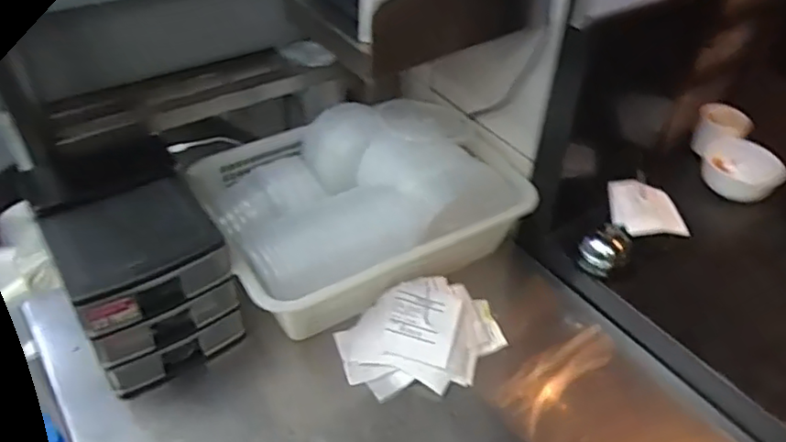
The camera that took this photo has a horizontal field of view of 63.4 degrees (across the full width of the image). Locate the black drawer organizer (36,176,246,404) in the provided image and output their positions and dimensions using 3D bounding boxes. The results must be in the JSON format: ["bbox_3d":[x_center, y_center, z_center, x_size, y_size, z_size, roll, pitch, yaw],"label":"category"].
[{"bbox_3d":[-0.284,0.072,0.739,0.156,0.181,0.161,-24,48,-26],"label":"black drawer organizer"}]

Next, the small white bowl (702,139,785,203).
[{"bbox_3d":[0.519,-0.077,0.946,0.106,0.052,0.100,17,44,16],"label":"small white bowl"}]

